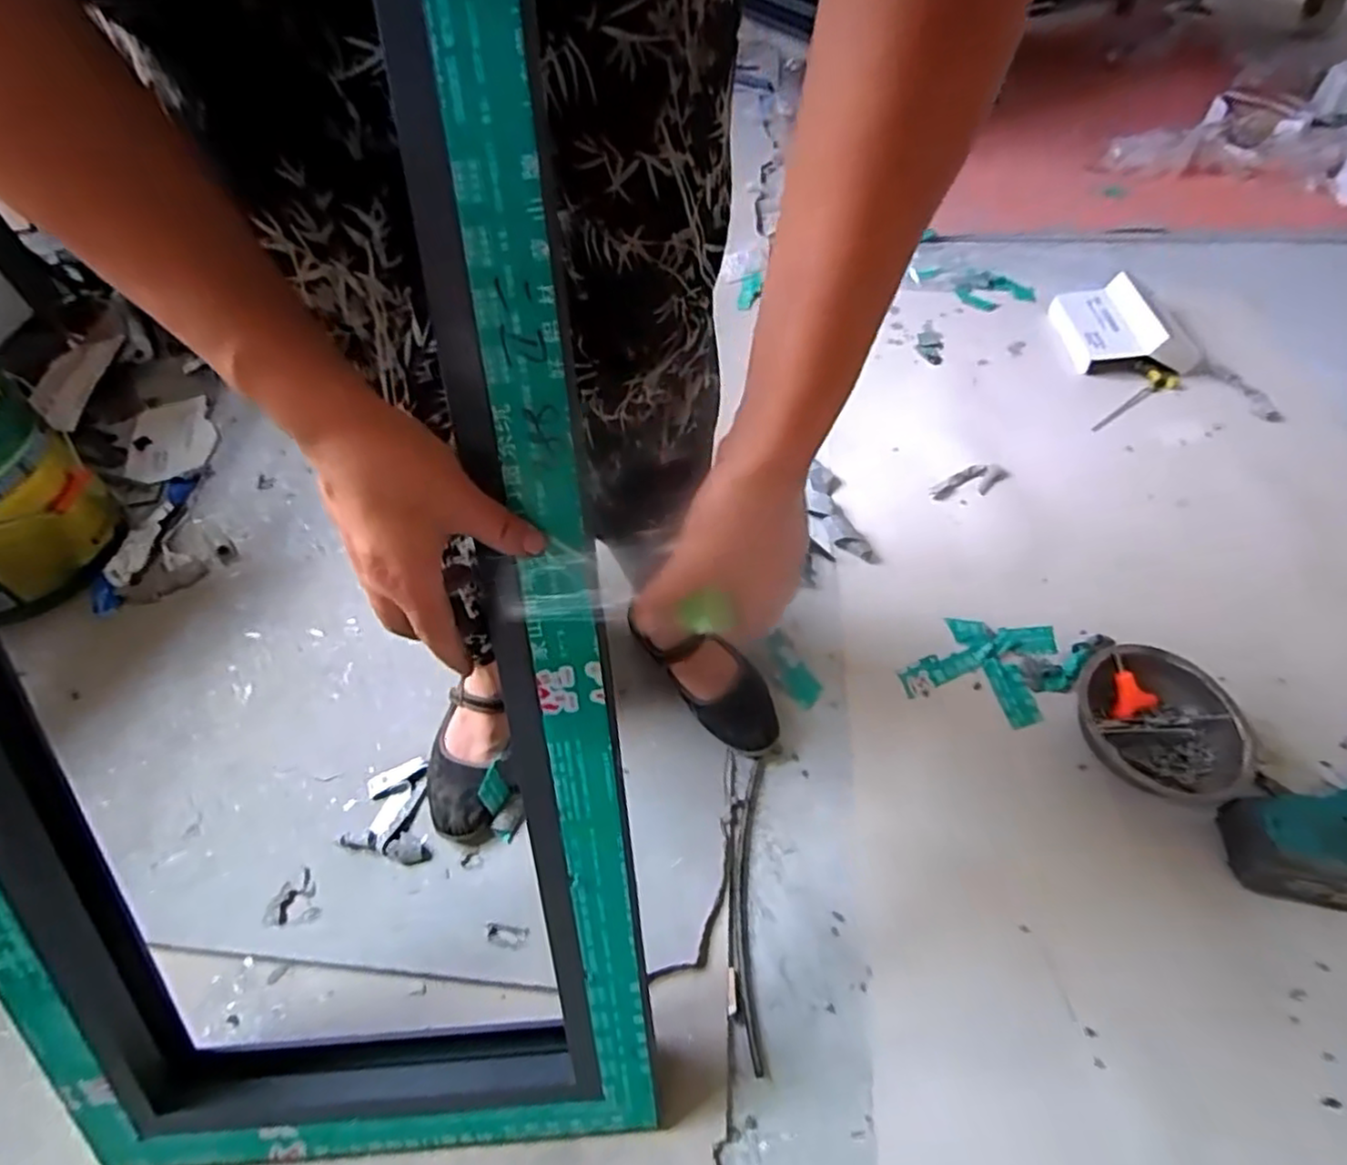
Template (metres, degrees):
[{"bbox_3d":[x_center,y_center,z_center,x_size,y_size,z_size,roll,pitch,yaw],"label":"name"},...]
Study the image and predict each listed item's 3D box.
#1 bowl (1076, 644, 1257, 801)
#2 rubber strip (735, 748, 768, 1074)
[{"bbox_3d":[0.538,0.158,0.772,0.169,0.055,0.171,-2,53,2],"label":"bowl"},{"bbox_3d":[0.079,0.328,0.713,0.031,0.008,0.298,1,53,5],"label":"rubber strip"}]

